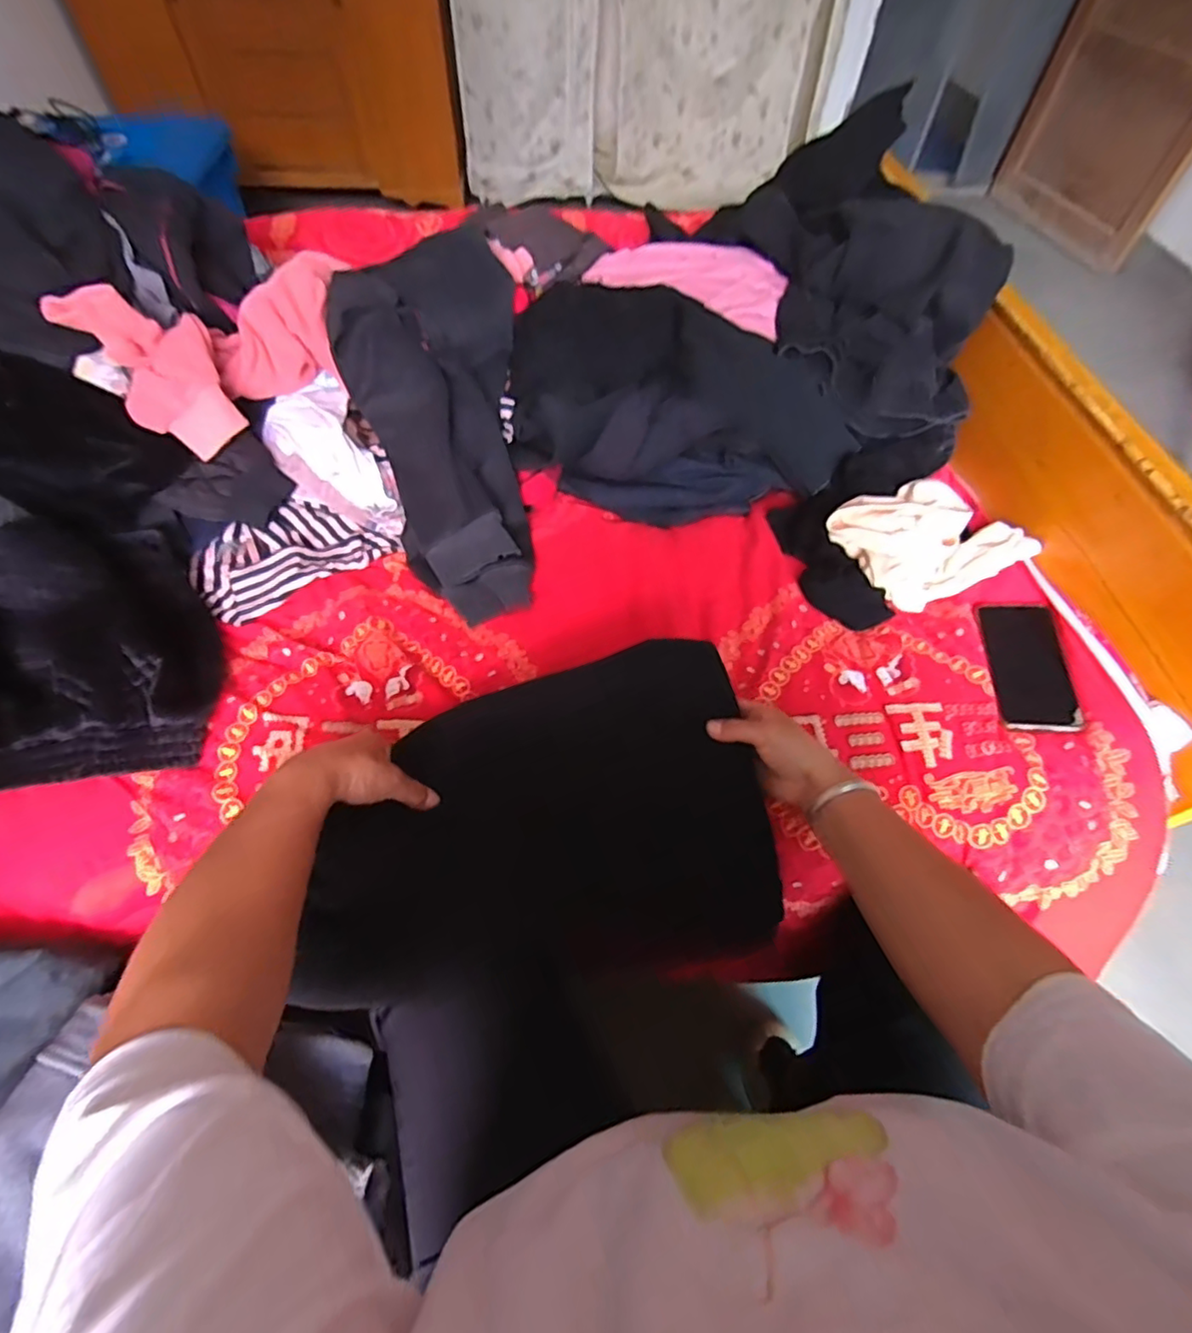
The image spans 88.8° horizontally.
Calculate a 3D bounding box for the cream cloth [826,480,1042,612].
[{"bbox_3d":[0.413,-0.165,0.752,0.192,0.042,0.161,-27,73,0],"label":"cream cloth"}]

